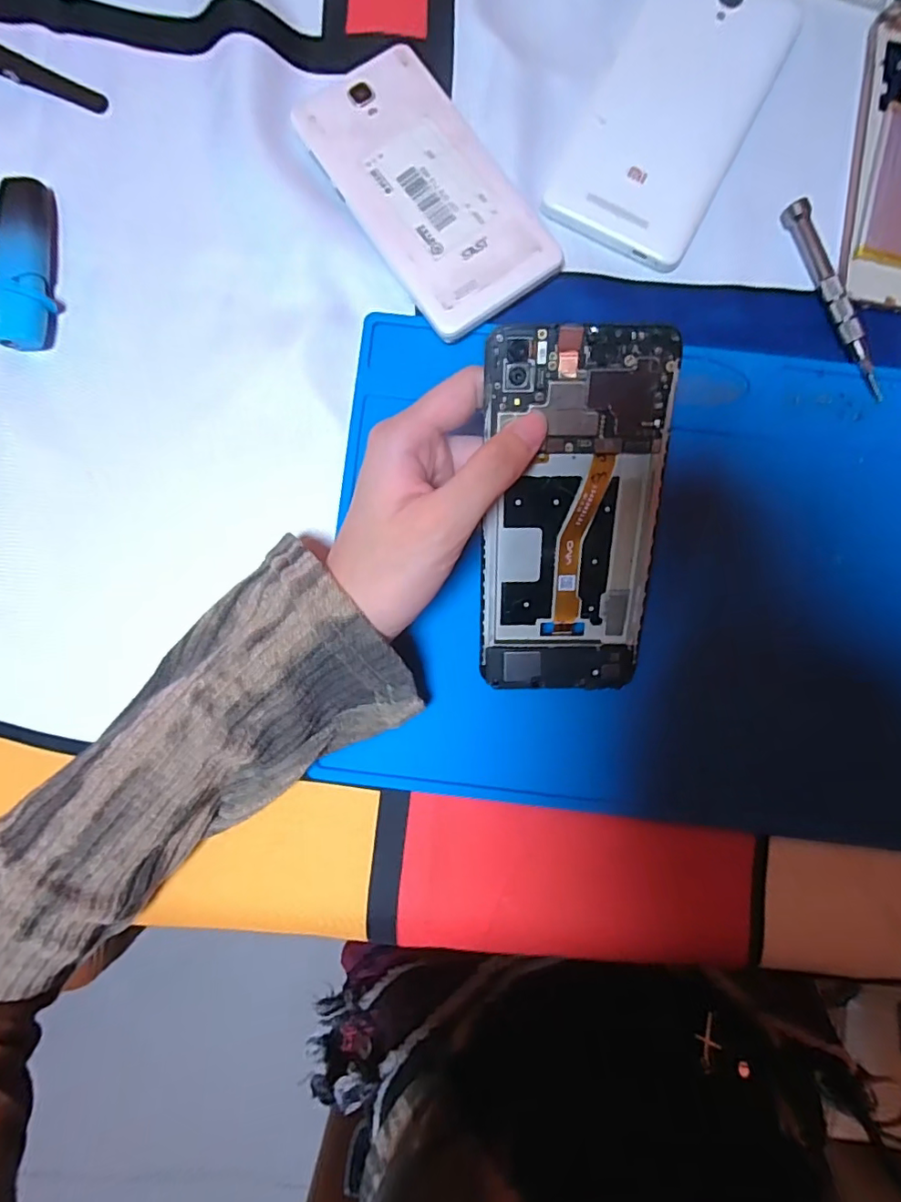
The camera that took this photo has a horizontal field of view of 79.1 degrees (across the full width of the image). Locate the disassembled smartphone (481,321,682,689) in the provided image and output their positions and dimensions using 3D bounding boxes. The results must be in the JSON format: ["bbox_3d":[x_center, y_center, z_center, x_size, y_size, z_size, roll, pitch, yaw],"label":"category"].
[{"bbox_3d":[0.050,-0.030,0.224,0.071,0.008,0.147,1,114,1],"label":"disassembled smartphone"}]

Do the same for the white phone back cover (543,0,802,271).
[{"bbox_3d":[0.113,-0.247,0.272,0.074,0.007,0.161,28,88,2],"label":"white phone back cover"}]

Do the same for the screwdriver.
[{"bbox_3d":[0.187,-0.146,0.265,0.009,0.008,0.102,-21,87,0],"label":"screwdriver"}]

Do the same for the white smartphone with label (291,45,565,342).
[{"bbox_3d":[-0.011,-0.201,0.267,0.071,0.009,0.143,-34,87,-1],"label":"white smartphone with label"}]

